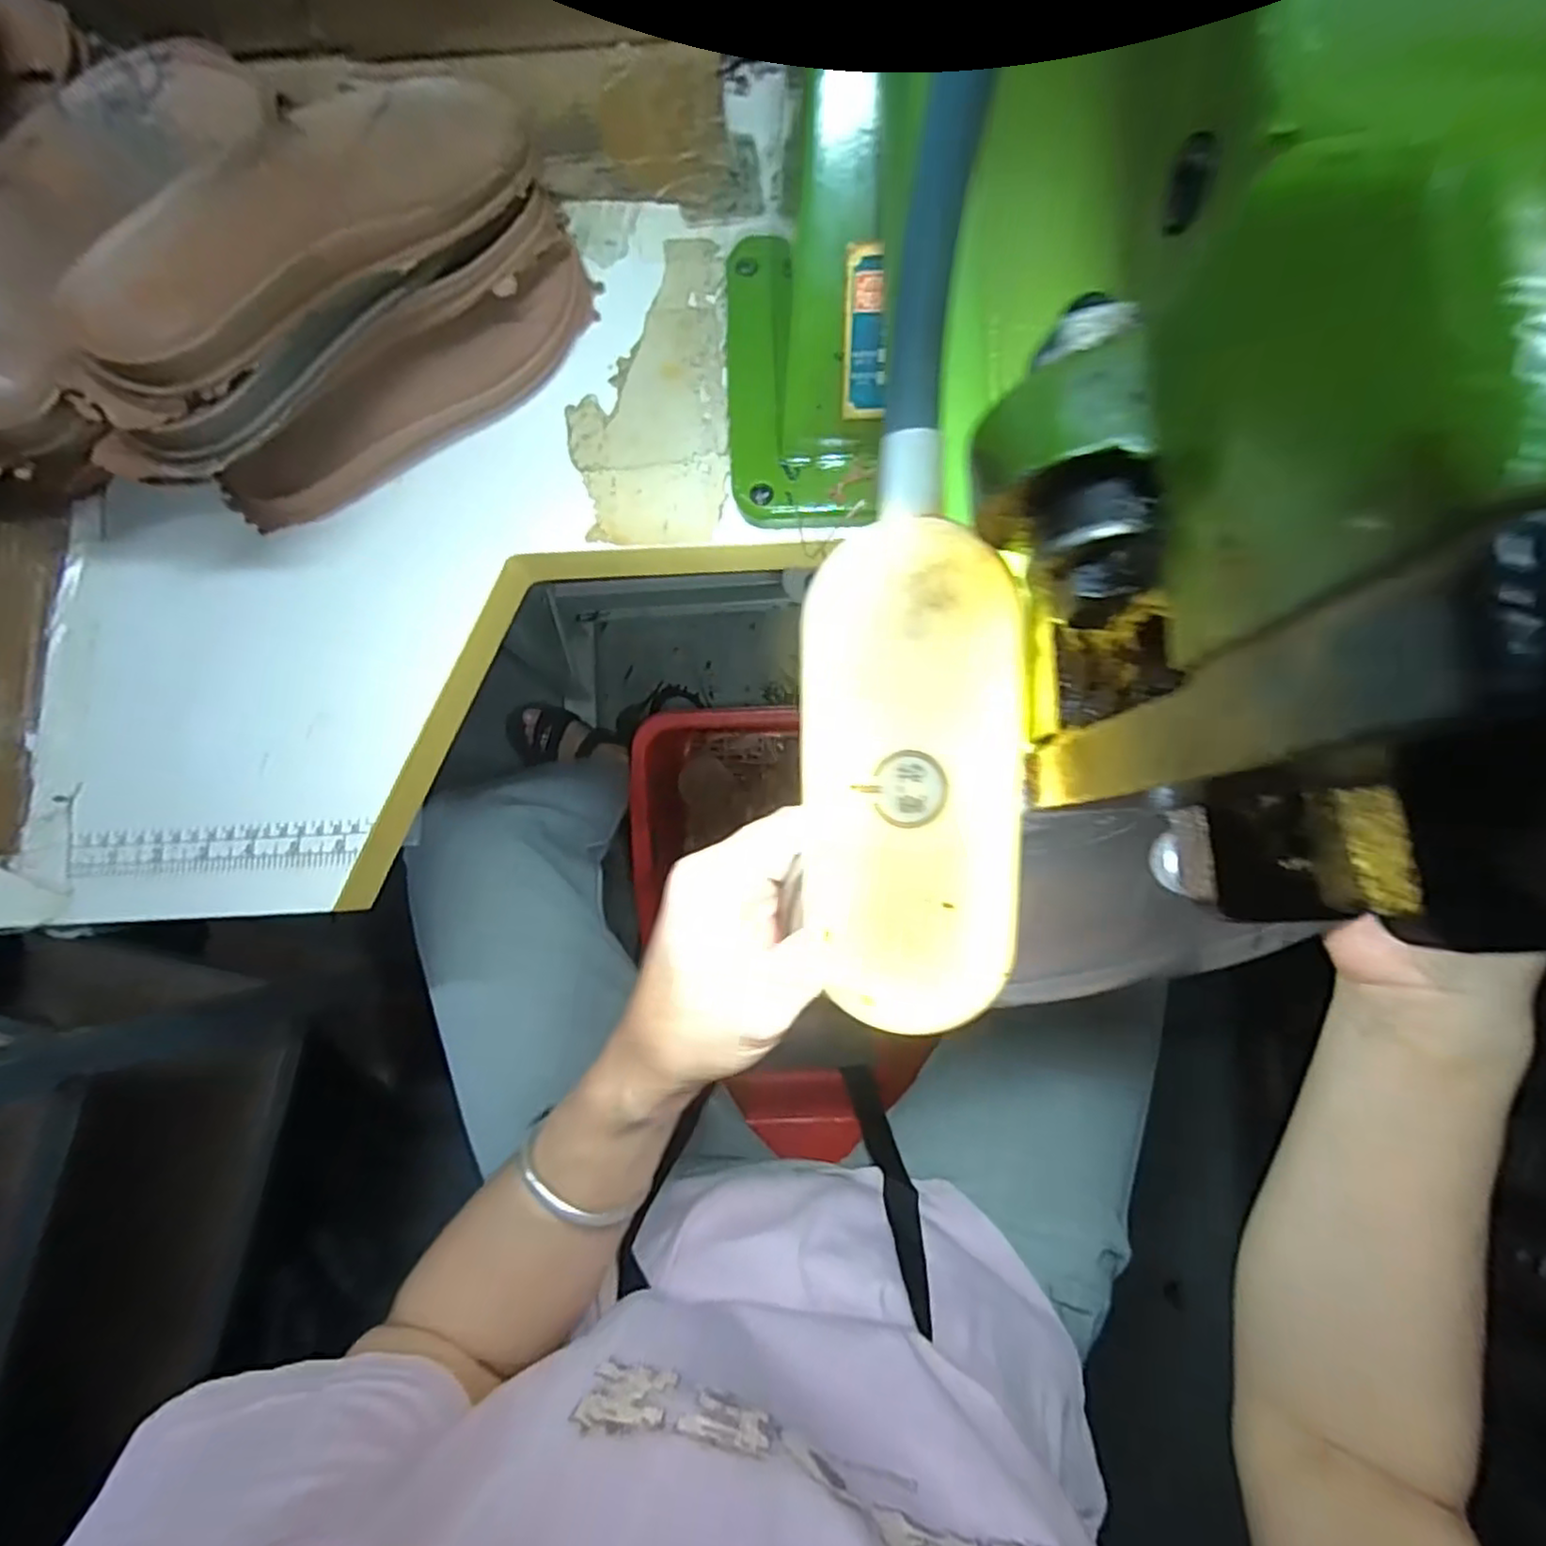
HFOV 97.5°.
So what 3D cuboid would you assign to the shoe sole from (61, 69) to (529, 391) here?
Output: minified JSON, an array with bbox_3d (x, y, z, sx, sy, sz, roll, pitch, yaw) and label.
[{"bbox_3d":[-0.245,-0.291,0.355,0.102,0.022,0.242,42,74,2],"label":"shoe sole"}]

